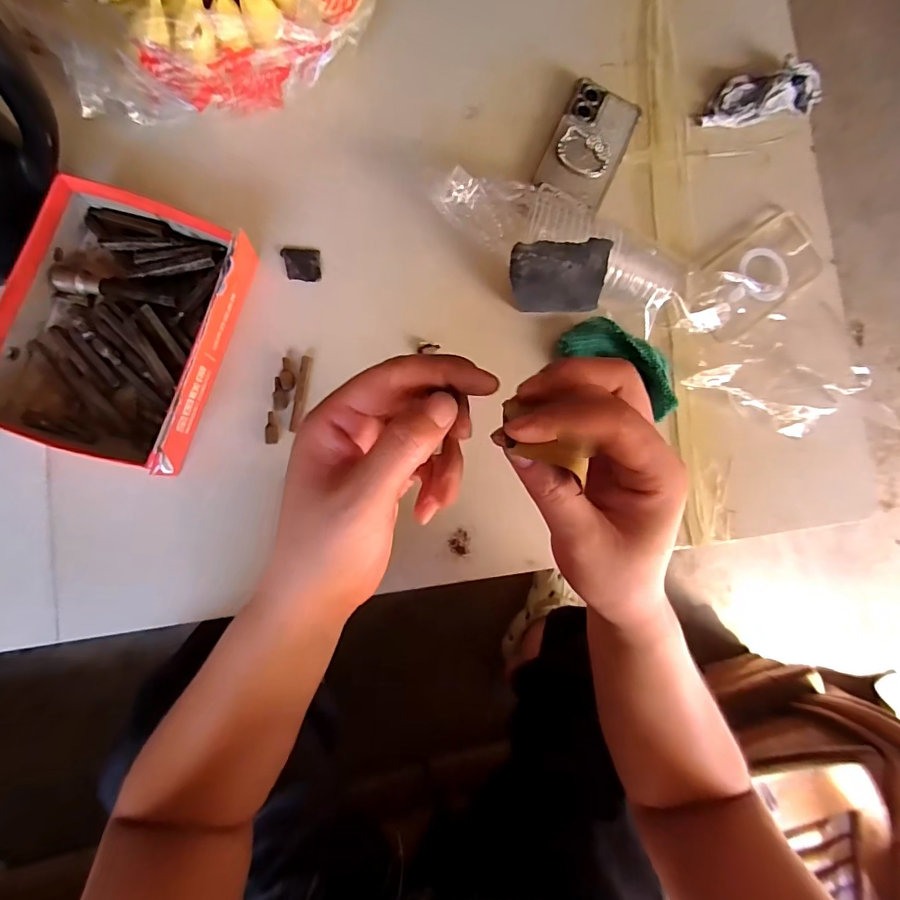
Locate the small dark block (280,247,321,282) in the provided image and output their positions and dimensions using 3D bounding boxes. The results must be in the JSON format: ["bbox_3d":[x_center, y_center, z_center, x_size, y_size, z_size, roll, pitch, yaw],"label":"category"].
[{"bbox_3d":[-0.139,-0.173,0.439,0.034,0.005,0.033,-3,86,-9],"label":"small dark block"}]

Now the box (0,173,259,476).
[{"bbox_3d":[-0.272,-0.103,0.393,0.160,0.052,0.220,17,83,-7],"label":"box"}]

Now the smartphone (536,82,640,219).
[{"bbox_3d":[0.141,-0.310,0.483,0.072,0.016,0.131,25,82,-6],"label":"smartphone"}]

